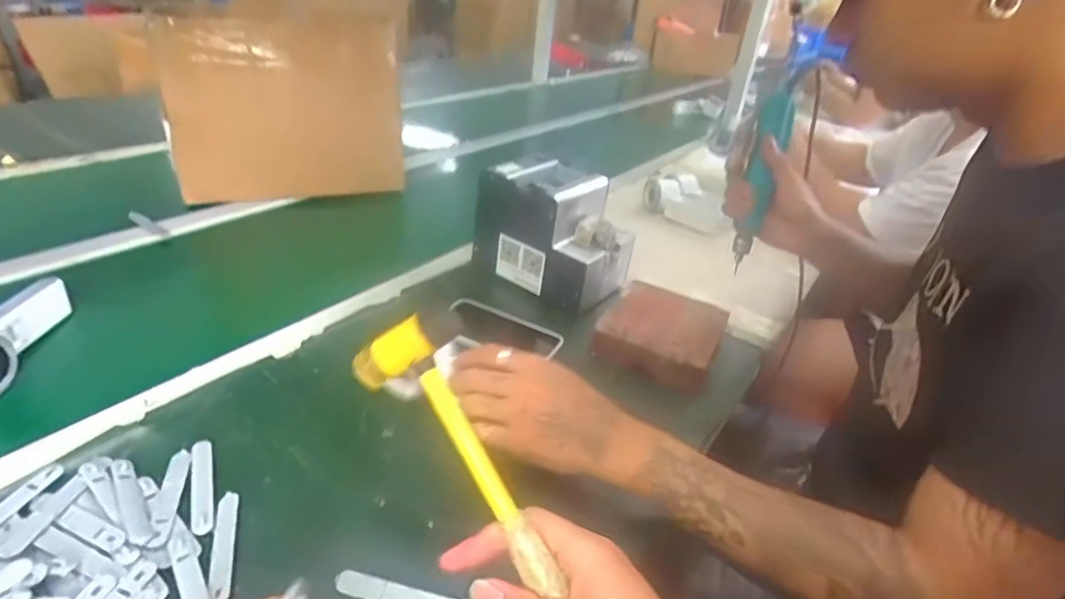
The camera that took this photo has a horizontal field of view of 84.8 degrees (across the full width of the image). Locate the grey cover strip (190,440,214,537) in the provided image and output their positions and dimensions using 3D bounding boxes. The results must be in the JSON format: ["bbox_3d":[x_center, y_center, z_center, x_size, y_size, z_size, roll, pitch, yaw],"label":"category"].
[{"bbox_3d":[-0.263,0.146,0.463,0.016,0.007,0.092,-8,34,-25],"label":"grey cover strip"}]

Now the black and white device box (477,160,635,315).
[{"bbox_3d":[0.029,-0.090,0.806,0.193,0.154,0.123,22,34,24],"label":"black and white device box"}]

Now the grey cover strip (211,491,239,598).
[{"bbox_3d":[-0.223,0.178,0.423,0.013,0.005,0.092,-5,33,-20],"label":"grey cover strip"}]

